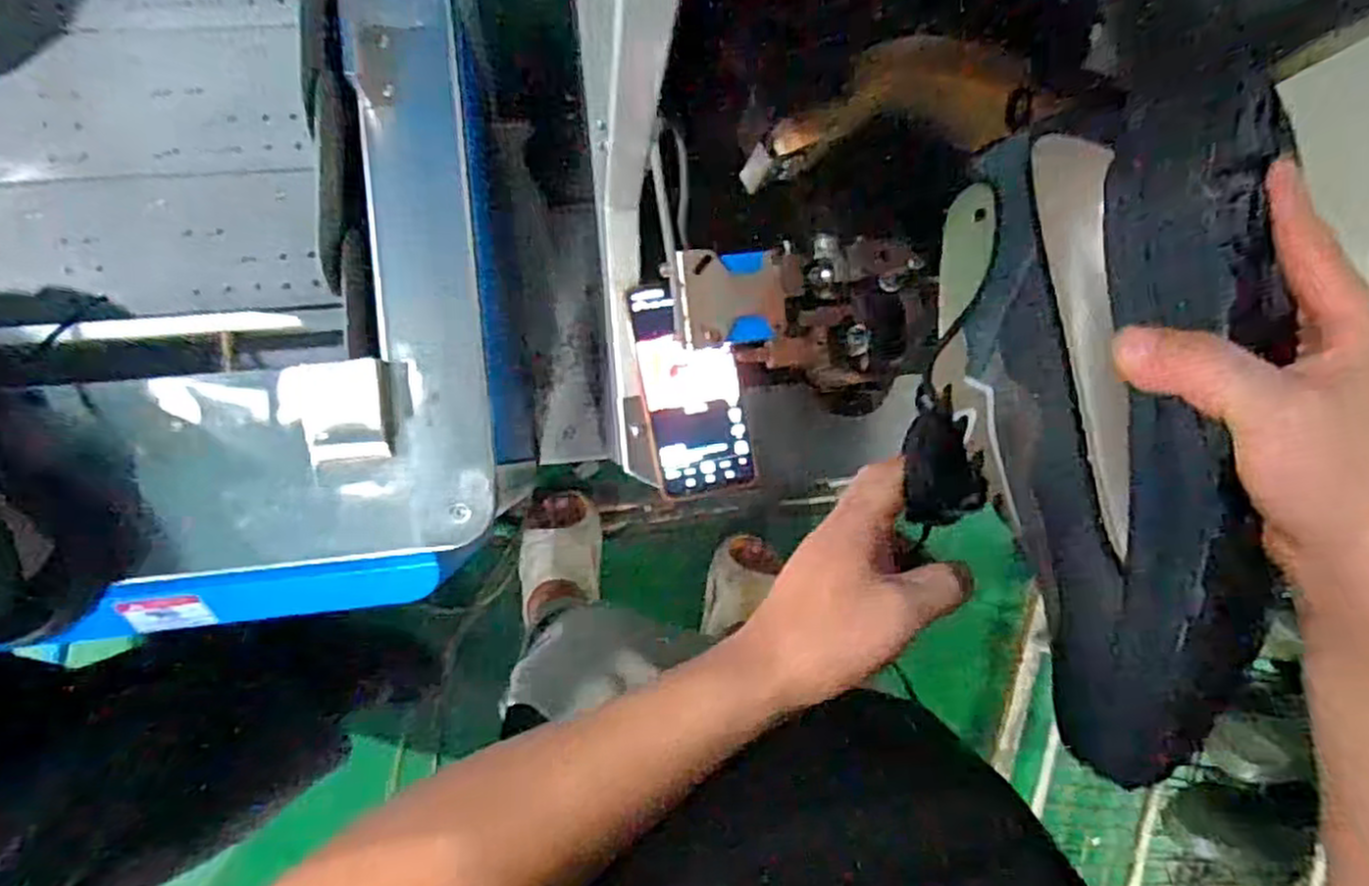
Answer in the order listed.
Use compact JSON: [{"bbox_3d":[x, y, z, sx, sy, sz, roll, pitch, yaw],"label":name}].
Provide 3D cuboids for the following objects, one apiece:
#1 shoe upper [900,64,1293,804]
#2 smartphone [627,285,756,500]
[{"bbox_3d":[0.203,-0.004,0.376,0.085,0.160,0.287,0,93,-34],"label":"shoe upper"},{"bbox_3d":[0.007,-0.041,0.600,0.075,0.005,0.163,-10,91,-8],"label":"smartphone"}]

